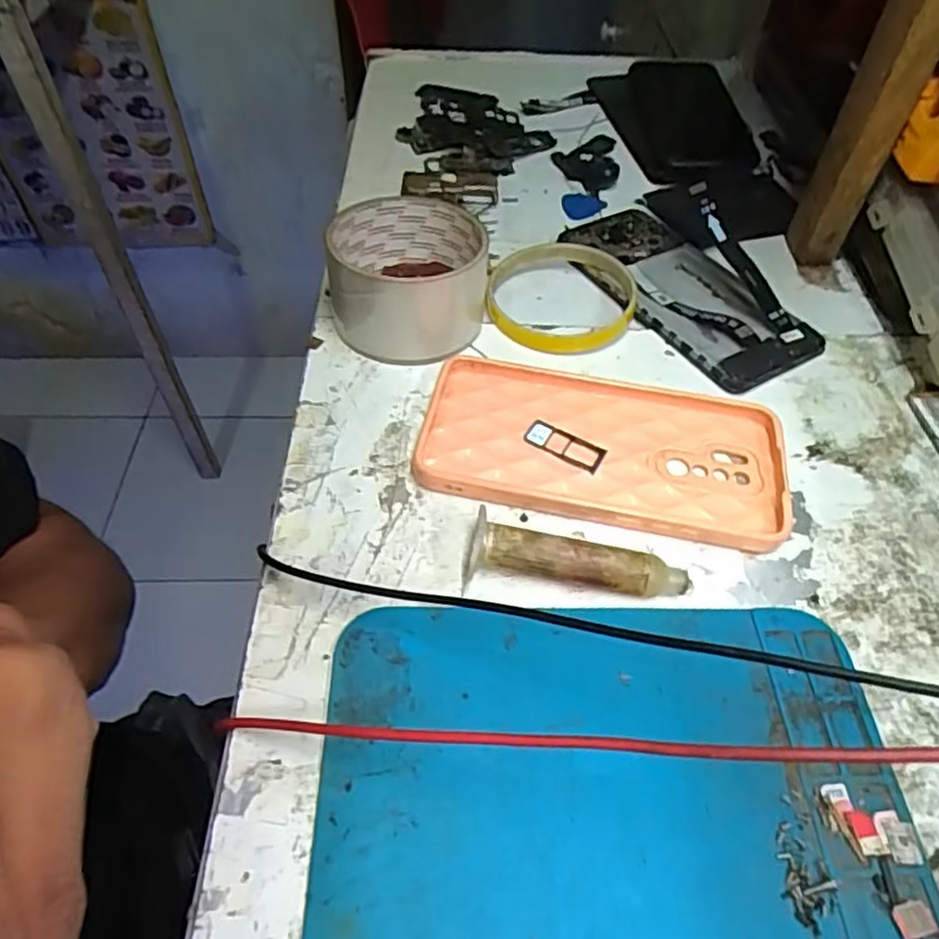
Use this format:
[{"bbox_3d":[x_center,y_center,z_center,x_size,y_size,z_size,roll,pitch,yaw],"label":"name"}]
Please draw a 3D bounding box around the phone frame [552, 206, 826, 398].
[{"bbox_3d":[0.123,-0.105,0.395,0.073,0.012,0.156,-25,57,-20],"label":"phone frame"}]

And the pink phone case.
[{"bbox_3d":[0.062,-0.012,0.320,0.163,0.010,0.085,10,52,6],"label":"pink phone case"}]

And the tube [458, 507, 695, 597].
[{"bbox_3d":[0.043,0.037,0.272,0.088,0.022,0.021,4,52,2],"label":"tube"}]

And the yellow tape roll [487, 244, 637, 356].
[{"bbox_3d":[0.052,-0.099,0.383,0.081,0.014,0.084,4,52,2],"label":"yellow tape roll"}]

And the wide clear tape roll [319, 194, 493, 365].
[{"bbox_3d":[-0.031,-0.102,0.362,0.080,0.049,0.082,1,52,-1],"label":"wide clear tape roll"}]

